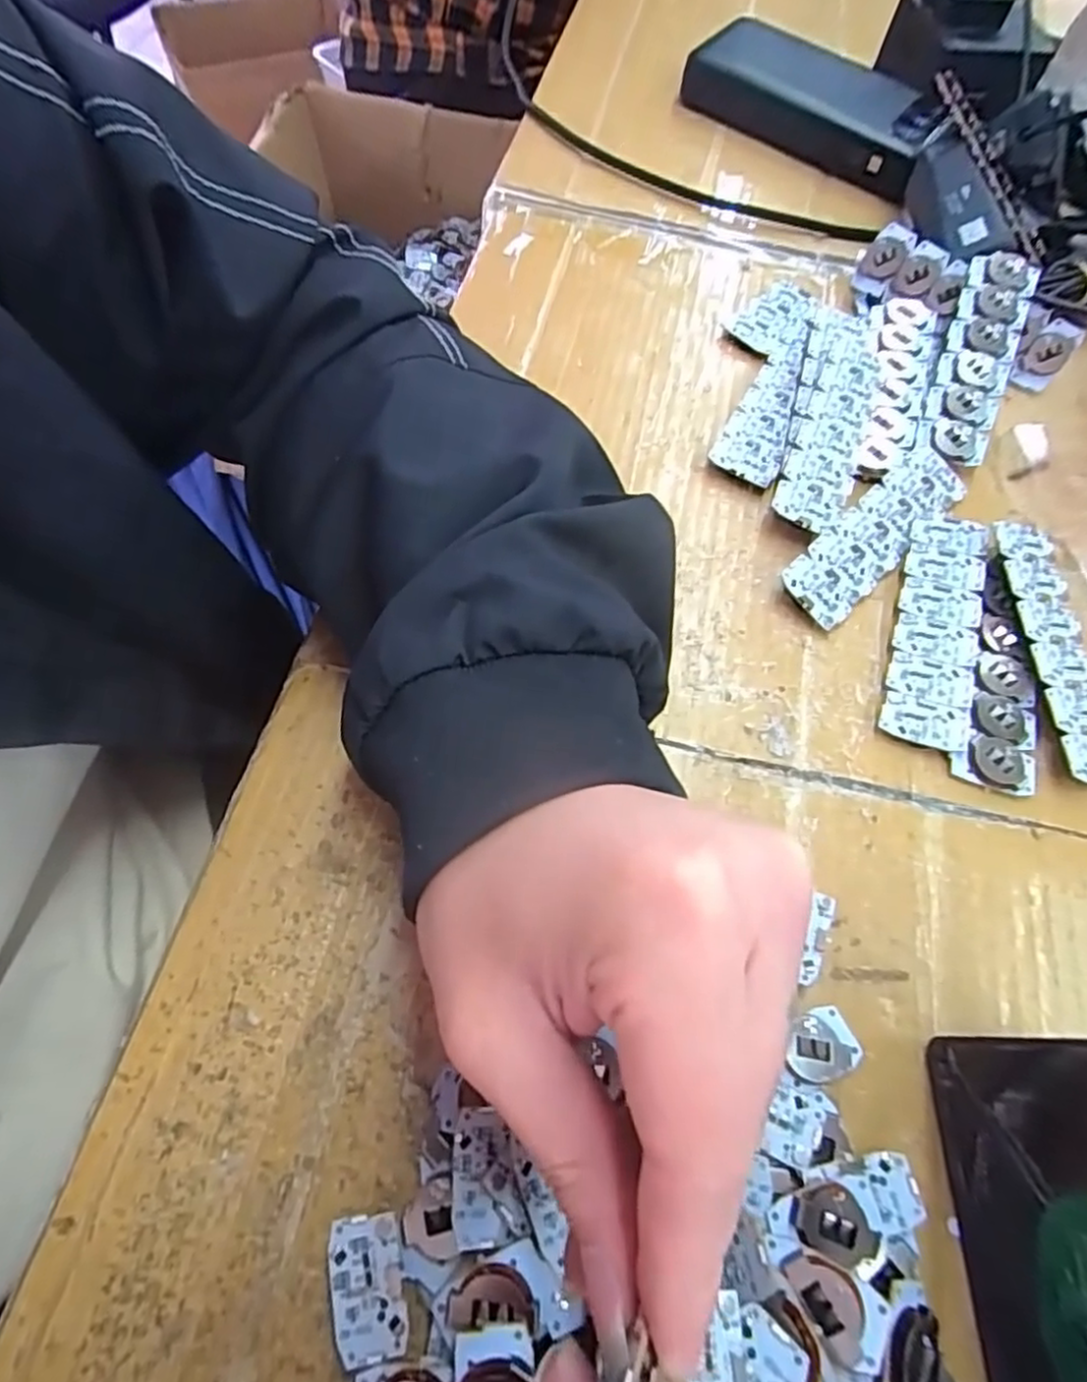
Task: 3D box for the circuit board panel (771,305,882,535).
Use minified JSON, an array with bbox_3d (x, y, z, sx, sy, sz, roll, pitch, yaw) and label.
[{"bbox_3d":[0.129,-0.125,0.303,0.034,0.006,0.133,17,66,5],"label":"circuit board panel"}]

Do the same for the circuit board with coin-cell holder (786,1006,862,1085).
[{"bbox_3d":[0.081,0.104,0.199,0.022,0.006,0.017,-15,65,-9],"label":"circuit board with coin-cell holder"}]

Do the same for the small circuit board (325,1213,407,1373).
[{"bbox_3d":[-0.044,0.147,0.168,0.018,0.004,0.029,-14,68,-2],"label":"small circuit board"}]

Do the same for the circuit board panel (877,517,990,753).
[{"bbox_3d":[0.153,-0.026,0.264,0.030,0.007,0.104,19,64,7],"label":"circuit board panel"}]

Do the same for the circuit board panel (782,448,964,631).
[{"bbox_3d":[0.139,-0.066,0.282,0.105,0.004,0.029,-41,88,-20],"label":"circuit board panel"}]

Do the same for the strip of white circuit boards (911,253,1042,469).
[{"bbox_3d":[0.198,-0.152,0.312,0.031,0.009,0.108,20,80,8],"label":"strip of white circuit boards"}]

